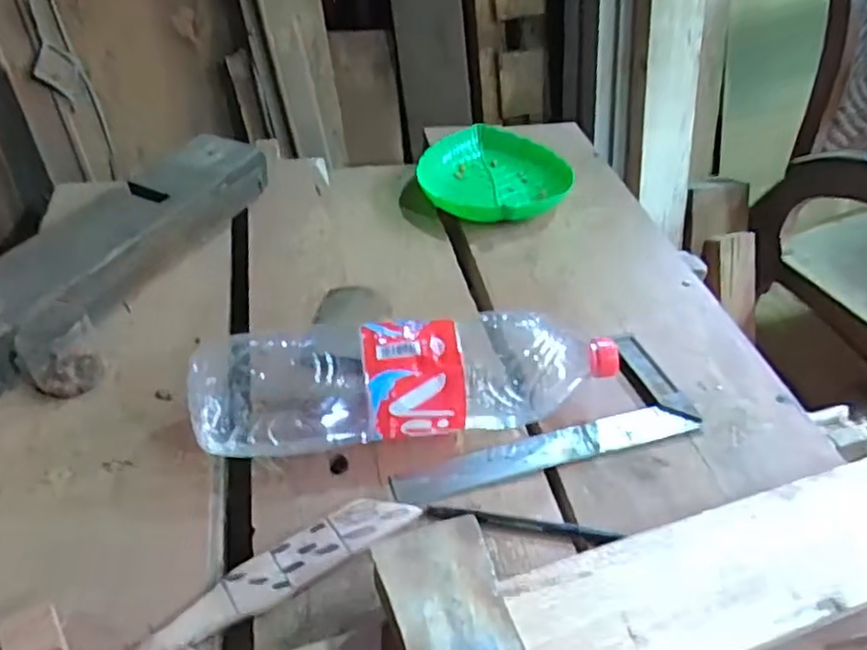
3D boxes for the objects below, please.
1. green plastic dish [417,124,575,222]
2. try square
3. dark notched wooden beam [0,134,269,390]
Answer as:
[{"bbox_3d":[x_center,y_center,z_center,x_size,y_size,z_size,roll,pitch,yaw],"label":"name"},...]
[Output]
[{"bbox_3d":[0.075,-0.179,0.815,0.181,0.041,0.187,1,40,-1],"label":"green plastic dish"},{"bbox_3d":[0.081,0.070,0.540,0.250,0.010,0.107,-11,42,-15],"label":"try square"},{"bbox_3d":[-0.323,-0.058,0.632,0.109,0.064,0.436,17,43,17],"label":"dark notched wooden beam"}]

